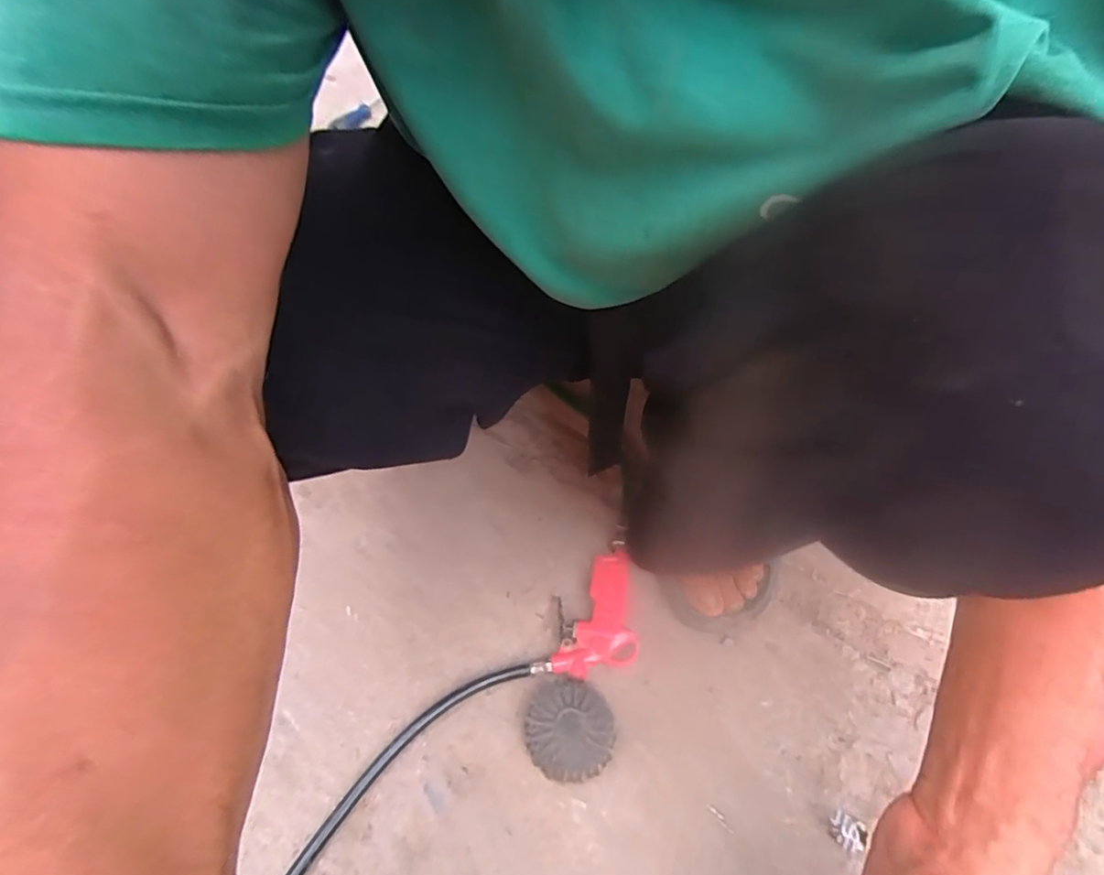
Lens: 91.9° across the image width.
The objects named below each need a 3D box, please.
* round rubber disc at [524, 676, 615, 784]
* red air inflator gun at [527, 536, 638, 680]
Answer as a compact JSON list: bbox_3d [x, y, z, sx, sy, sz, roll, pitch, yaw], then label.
[{"bbox_3d":[0.013,0.237,0.432,0.068,0.035,0.070,0,51,0],"label":"round rubber disc"},{"bbox_3d":[0.047,0.164,0.500,0.076,0.025,0.142,17,54,14],"label":"red air inflator gun"}]

